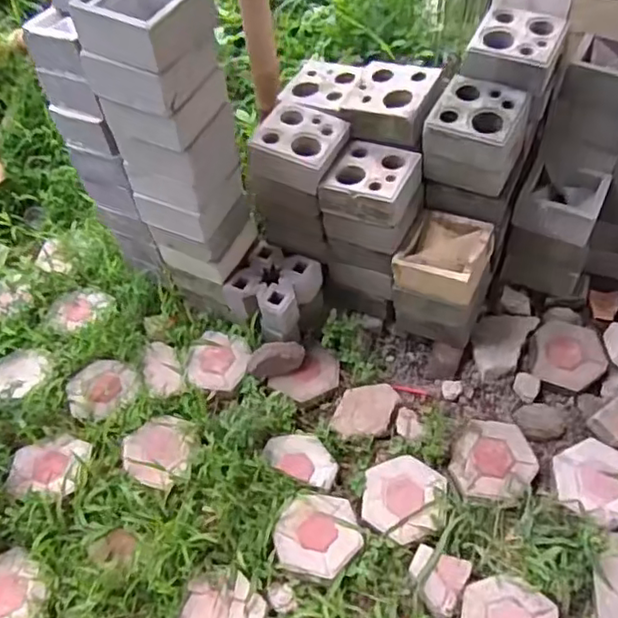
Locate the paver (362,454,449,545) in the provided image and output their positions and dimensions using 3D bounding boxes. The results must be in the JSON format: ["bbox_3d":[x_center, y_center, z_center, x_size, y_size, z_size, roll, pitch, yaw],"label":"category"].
[{"bbox_3d":[0.229,0.459,1.543,0.190,0.049,0.199,11,61,11],"label":"paver"}]

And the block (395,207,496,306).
[{"bbox_3d":[0.344,-0.134,1.631,0.217,0.113,0.182,21,56,19],"label":"block"}]

